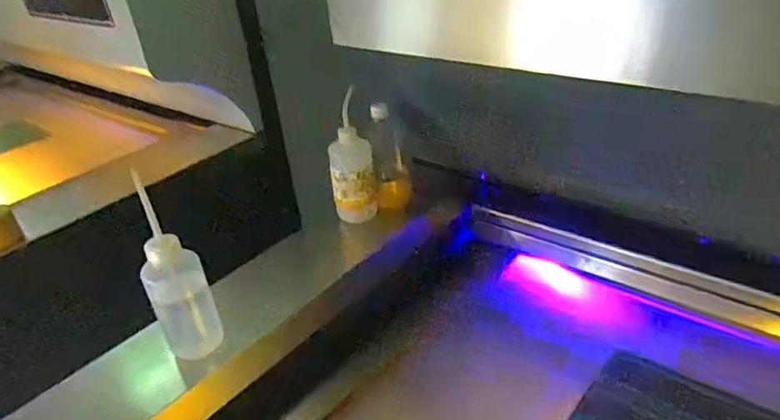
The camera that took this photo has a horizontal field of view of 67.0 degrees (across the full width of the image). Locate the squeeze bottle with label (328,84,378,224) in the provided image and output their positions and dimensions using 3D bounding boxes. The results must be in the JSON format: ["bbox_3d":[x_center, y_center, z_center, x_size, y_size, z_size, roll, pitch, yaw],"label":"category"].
[{"bbox_3d":[-0.070,-0.088,1.031,0.074,0.215,0.062,-8,30,-2],"label":"squeeze bottle with label"}]

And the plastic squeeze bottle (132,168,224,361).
[{"bbox_3d":[-0.288,0.089,0.788,0.075,0.229,0.065,-19,32,-19],"label":"plastic squeeze bottle"}]

